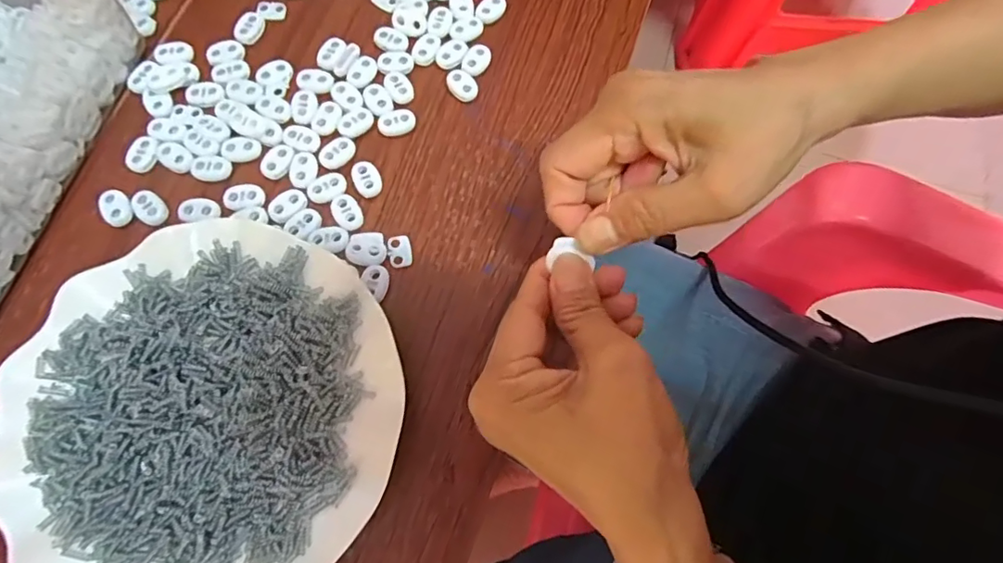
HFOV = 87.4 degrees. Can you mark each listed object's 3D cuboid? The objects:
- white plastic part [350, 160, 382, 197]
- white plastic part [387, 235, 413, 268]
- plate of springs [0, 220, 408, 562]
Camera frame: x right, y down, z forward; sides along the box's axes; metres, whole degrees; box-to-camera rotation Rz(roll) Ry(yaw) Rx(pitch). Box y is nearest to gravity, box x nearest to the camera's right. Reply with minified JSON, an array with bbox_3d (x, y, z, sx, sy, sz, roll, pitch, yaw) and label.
[{"bbox_3d":[-0.079,-0.061,0.308,0.015,0.005,0.022,-20,75,-8],"label":"white plastic part"},{"bbox_3d":[-0.057,-0.017,0.297,0.013,0.004,0.018,-6,73,-4],"label":"white plastic part"},{"bbox_3d":[-0.143,0.064,0.256,0.179,0.021,0.180,1,73,-2],"label":"plate of springs"}]

